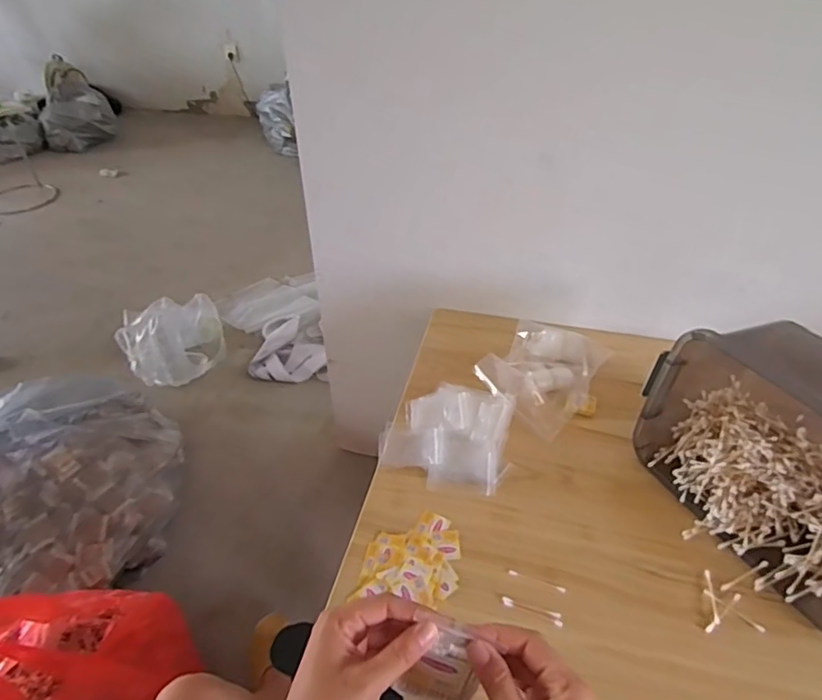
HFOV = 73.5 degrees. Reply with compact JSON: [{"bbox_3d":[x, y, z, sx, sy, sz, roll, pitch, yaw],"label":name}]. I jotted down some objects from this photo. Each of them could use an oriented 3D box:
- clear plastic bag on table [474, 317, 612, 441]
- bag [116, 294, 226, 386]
[{"bbox_3d":[0.243,0.031,0.996,0.209,0.037,0.232,32,53,30],"label":"clear plastic bag on table"},{"bbox_3d":[-0.770,-0.049,1.797,0.311,0.171,0.251,-27,47,-28],"label":"bag"}]

